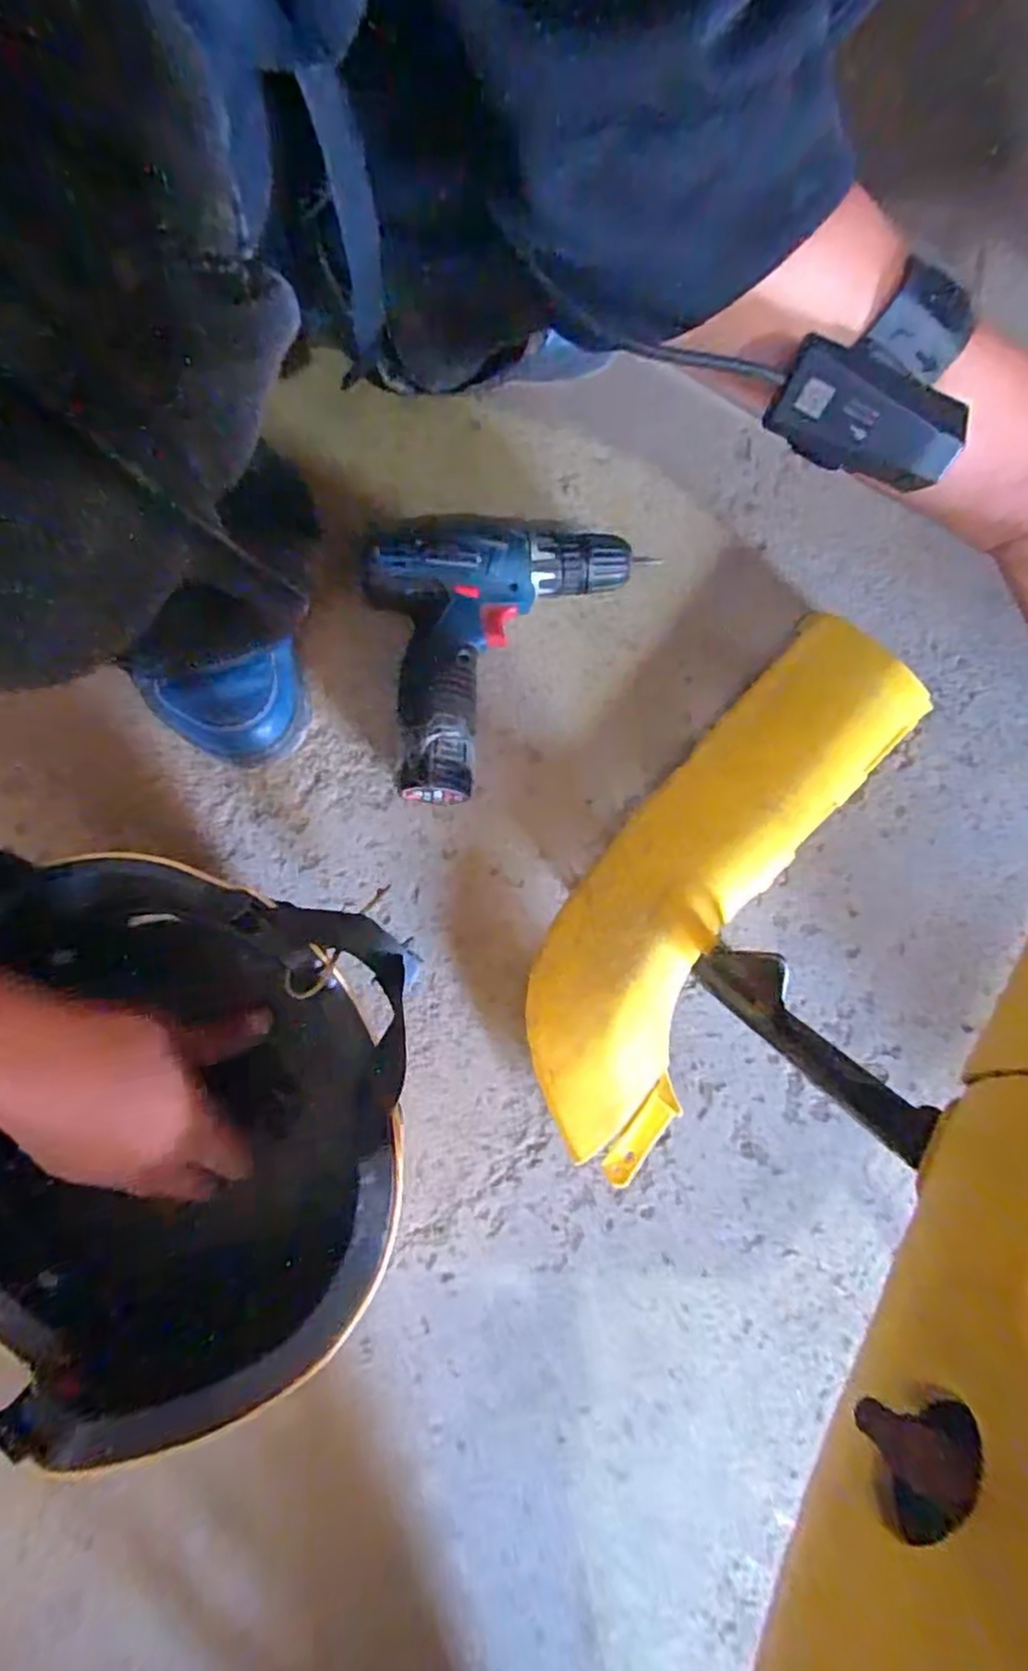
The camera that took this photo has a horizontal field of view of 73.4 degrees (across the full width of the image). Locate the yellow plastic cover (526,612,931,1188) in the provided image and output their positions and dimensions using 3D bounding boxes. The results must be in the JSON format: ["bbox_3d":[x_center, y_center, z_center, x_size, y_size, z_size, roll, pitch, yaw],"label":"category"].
[{"bbox_3d":[0.133,0.017,0.466,0.122,0.044,0.397,34,80,5],"label":"yellow plastic cover"}]

